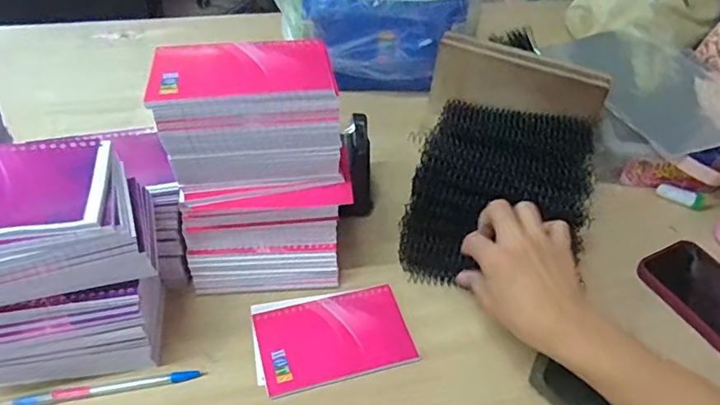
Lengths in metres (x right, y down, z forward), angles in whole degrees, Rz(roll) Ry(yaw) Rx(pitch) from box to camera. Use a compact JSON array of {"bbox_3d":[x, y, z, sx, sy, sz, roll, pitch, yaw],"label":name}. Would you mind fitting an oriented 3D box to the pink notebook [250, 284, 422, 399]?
[{"bbox_3d":[-0.024,0.113,0.475,0.130,0.006,0.088,-8,47,-12],"label":"pink notebook"}]

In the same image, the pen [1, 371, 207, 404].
[{"bbox_3d":[-0.198,0.146,0.432,0.145,0.005,0.011,-6,46,-11],"label":"pen"}]

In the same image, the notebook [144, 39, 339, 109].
[{"bbox_3d":[-0.086,-0.099,0.405,0.129,0.007,0.075,-5,46,-10],"label":"notebook"}]

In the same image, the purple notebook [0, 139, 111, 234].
[{"bbox_3d":[-0.231,-0.010,0.345,0.134,0.008,0.084,-6,46,-11],"label":"purple notebook"}]

